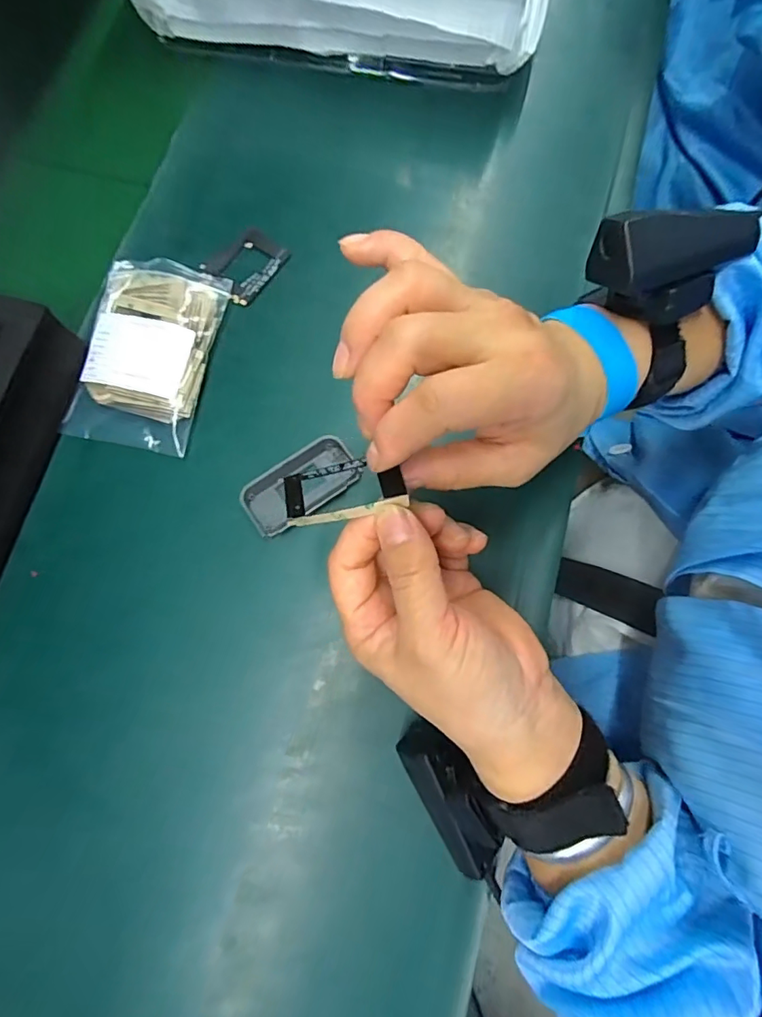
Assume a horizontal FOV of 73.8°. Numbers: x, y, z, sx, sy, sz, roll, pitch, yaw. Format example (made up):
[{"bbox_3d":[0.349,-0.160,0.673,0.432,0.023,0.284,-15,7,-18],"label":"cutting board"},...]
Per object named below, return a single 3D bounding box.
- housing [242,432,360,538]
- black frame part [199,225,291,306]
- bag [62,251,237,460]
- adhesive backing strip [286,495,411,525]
[{"bbox_3d":[-0.051,-0.015,0.330,0.075,0.010,0.038,-36,77,-9],"label":"housing"},{"bbox_3d":[-0.099,-0.179,0.373,0.045,0.005,0.056,36,78,10],"label":"black frame part"},{"bbox_3d":[-0.161,-0.106,0.345,0.086,0.023,0.130,10,75,3],"label":"bag"},{"bbox_3d":[-0.014,0.001,0.217,0.052,0.004,0.005,-12,75,3],"label":"adhesive backing strip"}]

